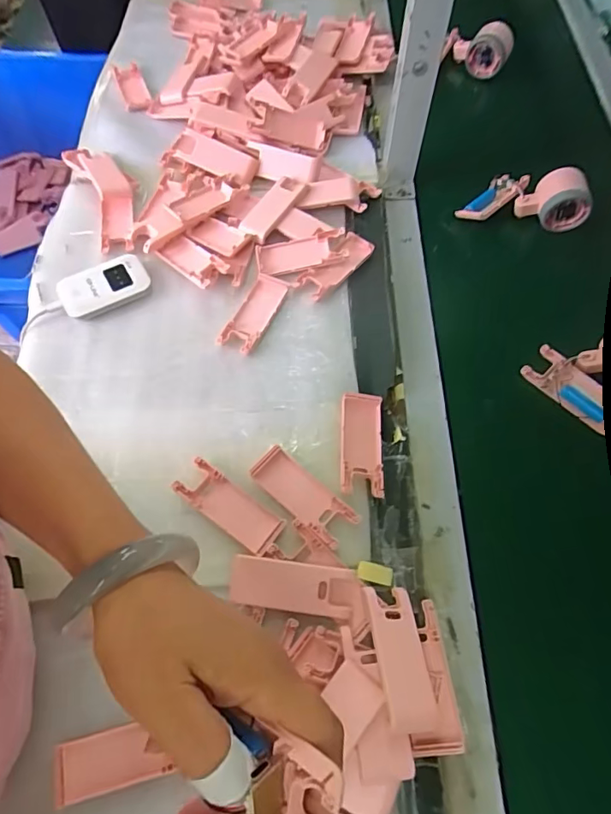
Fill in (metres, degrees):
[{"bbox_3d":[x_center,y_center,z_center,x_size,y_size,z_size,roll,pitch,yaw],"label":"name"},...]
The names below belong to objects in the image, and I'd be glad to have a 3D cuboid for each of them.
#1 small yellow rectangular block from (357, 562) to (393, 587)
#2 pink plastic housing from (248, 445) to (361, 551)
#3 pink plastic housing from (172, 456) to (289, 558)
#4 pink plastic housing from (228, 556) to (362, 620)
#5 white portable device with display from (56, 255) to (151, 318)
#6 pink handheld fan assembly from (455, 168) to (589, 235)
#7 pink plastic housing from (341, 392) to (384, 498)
[{"bbox_3d":[0.060,0.145,0.440,0.034,0.004,0.016,19,63,-16],"label":"small yellow rectangular block"},{"bbox_3d":[-0.004,0.082,0.459,0.102,0.010,0.045,39,68,18],"label":"pink plastic housing"},{"bbox_3d":[-0.069,0.088,0.454,0.103,0.008,0.037,34,67,16],"label":"pink plastic housing"},{"bbox_3d":[-0.012,0.148,0.419,0.101,0.011,0.039,7,62,3],"label":"pink plastic housing"},{"bbox_3d":[-0.227,-0.137,0.571,0.097,0.012,0.054,-26,66,-14],"label":"white portable device with display"},{"bbox_3d":[0.271,-0.263,0.631,0.149,0.067,0.060,5,62,2],"label":"pink handheld fan assembly"},{"bbox_3d":[0.054,0.036,0.486,0.039,0.018,0.102,3,62,1],"label":"pink plastic housing"}]

